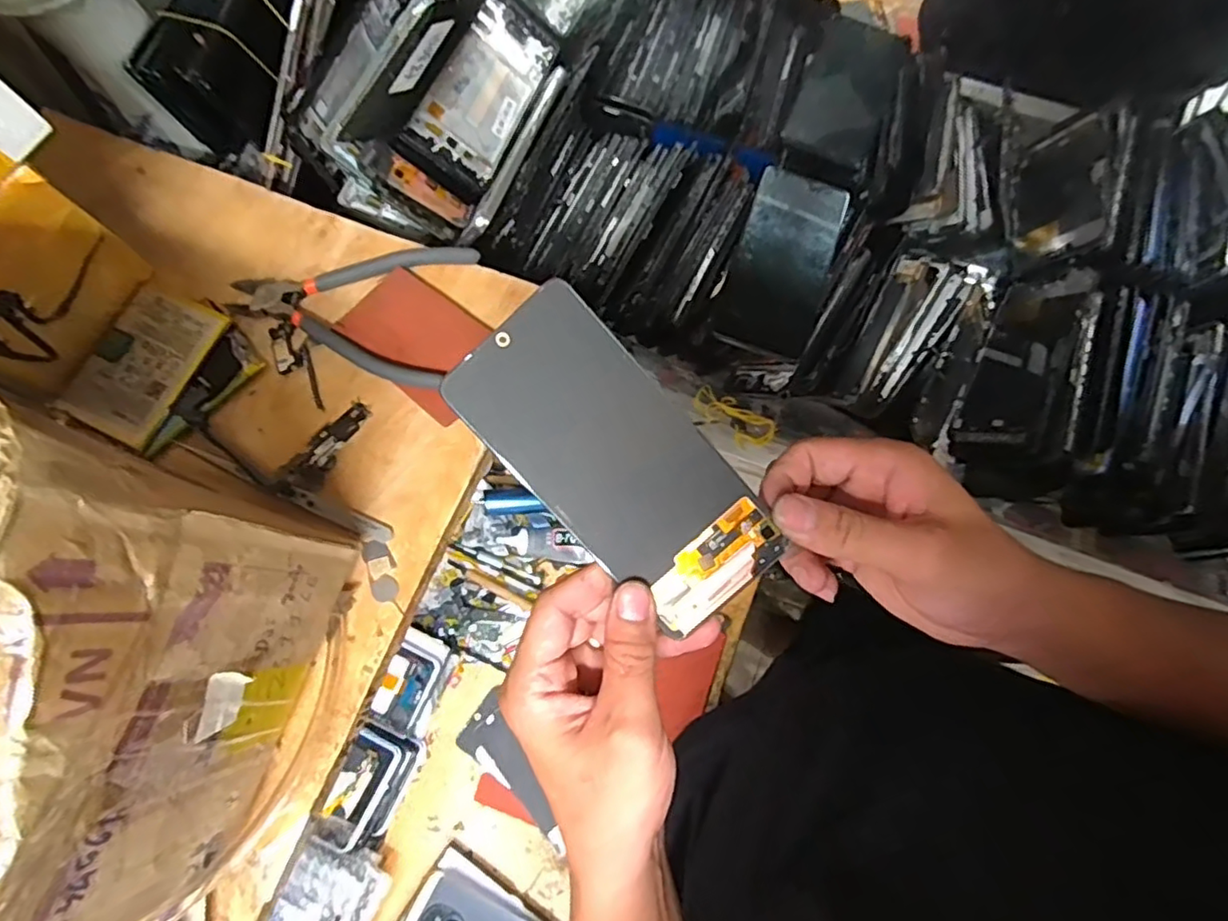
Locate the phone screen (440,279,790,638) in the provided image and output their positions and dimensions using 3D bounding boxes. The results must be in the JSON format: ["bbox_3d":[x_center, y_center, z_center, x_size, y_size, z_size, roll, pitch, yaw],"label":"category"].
[{"bbox_3d":[0.003,0.002,0.275,0.071,0.005,0.156,-42,97,1],"label":"phone screen"}]

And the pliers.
[{"bbox_3d":[-0.163,-0.100,0.377,0.144,0.011,0.094,12,74,4],"label":"pliers"}]

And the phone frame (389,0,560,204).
[{"bbox_3d":[-0.098,-0.276,0.470,0.065,0.009,0.159,33,72,-26],"label":"phone frame"}]

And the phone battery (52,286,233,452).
[{"bbox_3d":[-0.278,-0.058,0.370,0.067,0.011,0.091,26,76,8],"label":"phone battery"}]

